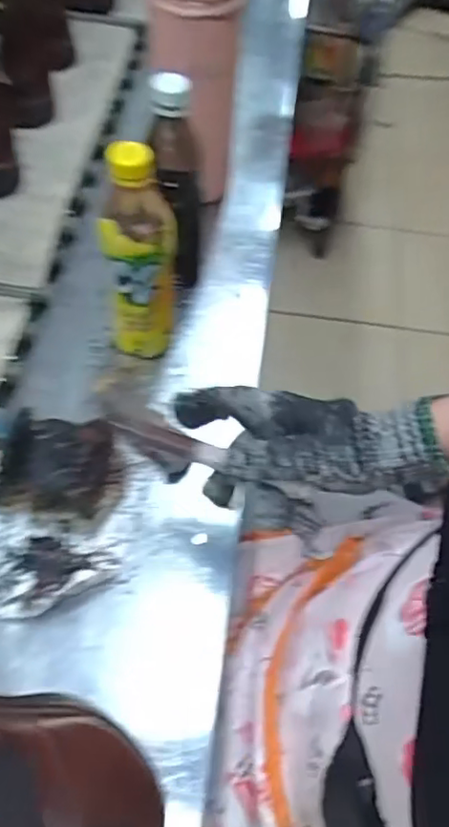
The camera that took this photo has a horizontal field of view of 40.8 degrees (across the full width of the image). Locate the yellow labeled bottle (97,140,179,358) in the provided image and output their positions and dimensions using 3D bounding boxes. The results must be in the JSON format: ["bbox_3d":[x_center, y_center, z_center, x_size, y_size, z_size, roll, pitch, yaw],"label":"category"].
[{"bbox_3d":[-0.076,-0.129,0.546,0.061,0.231,0.051,1,59,-3],"label":"yellow labeled bottle"}]

